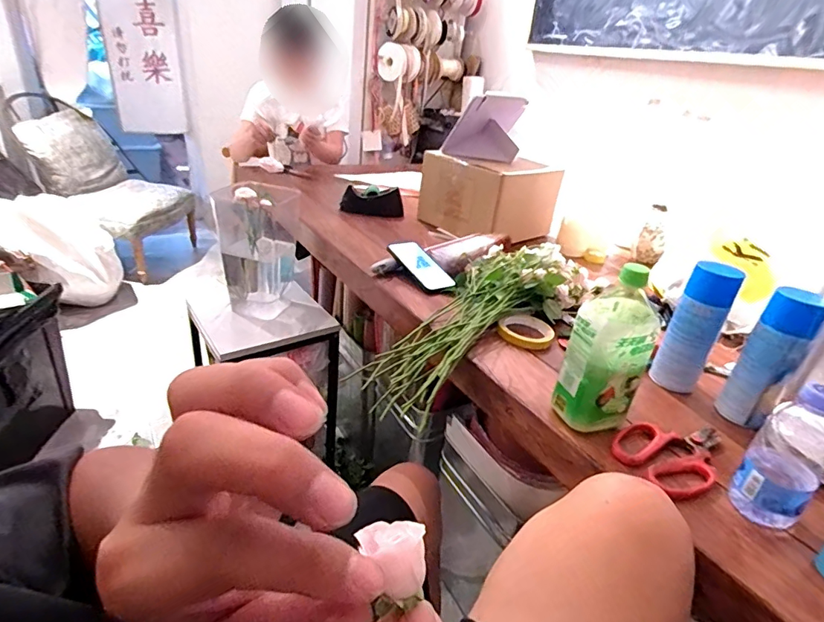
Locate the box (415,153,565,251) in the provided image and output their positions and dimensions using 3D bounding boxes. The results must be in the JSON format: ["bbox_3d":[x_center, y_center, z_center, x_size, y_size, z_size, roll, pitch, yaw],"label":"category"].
[{"bbox_3d":[0.209,-0.312,1.286,0.276,0.196,0.264,-18,37,-37],"label":"box"}]

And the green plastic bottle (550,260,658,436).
[{"bbox_3d":[0.249,0.051,0.596,0.100,0.231,0.081,-3,28,-17],"label":"green plastic bottle"}]

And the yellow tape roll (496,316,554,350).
[{"bbox_3d":[0.197,0.033,0.817,0.094,0.017,0.092,5,29,-3],"label":"yellow tape roll"}]

